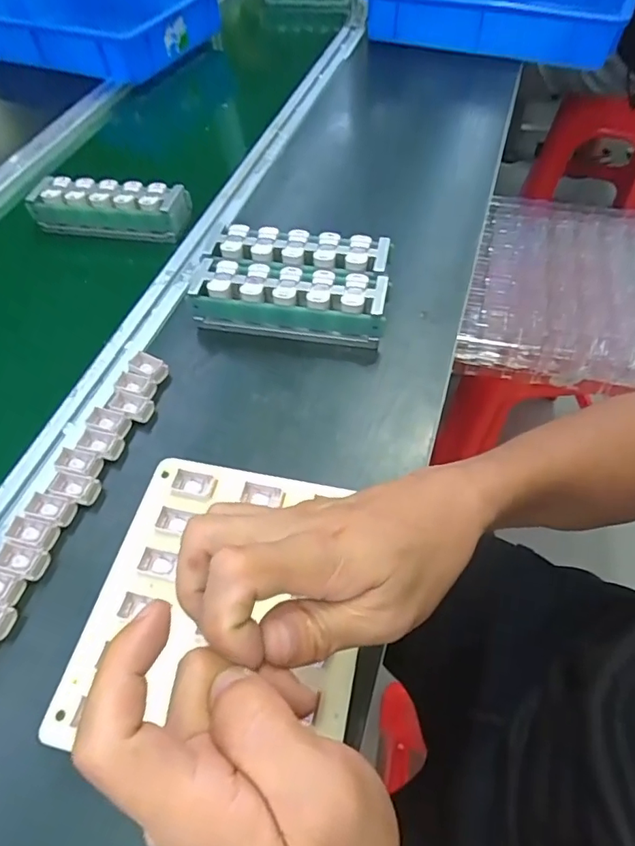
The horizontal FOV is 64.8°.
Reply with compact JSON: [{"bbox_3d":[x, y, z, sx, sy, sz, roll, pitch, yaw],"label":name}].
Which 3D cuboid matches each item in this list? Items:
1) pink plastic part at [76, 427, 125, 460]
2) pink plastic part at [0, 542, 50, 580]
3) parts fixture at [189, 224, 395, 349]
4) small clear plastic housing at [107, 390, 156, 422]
[{"bbox_3d":[-0.187,0.018,0.431,0.036,0.009,0.021,12,57,12],"label":"pink plastic part"},{"bbox_3d":[-0.221,0.103,0.374,0.034,0.010,0.022,11,57,11],"label":"pink plastic part"},{"bbox_3d":[-0.024,-0.143,0.517,0.190,0.053,0.112,7,56,9],"label":"parts fixture"},{"bbox_3d":[-0.169,-0.014,0.451,0.037,0.015,0.022,11,57,11],"label":"small clear plastic housing"}]

